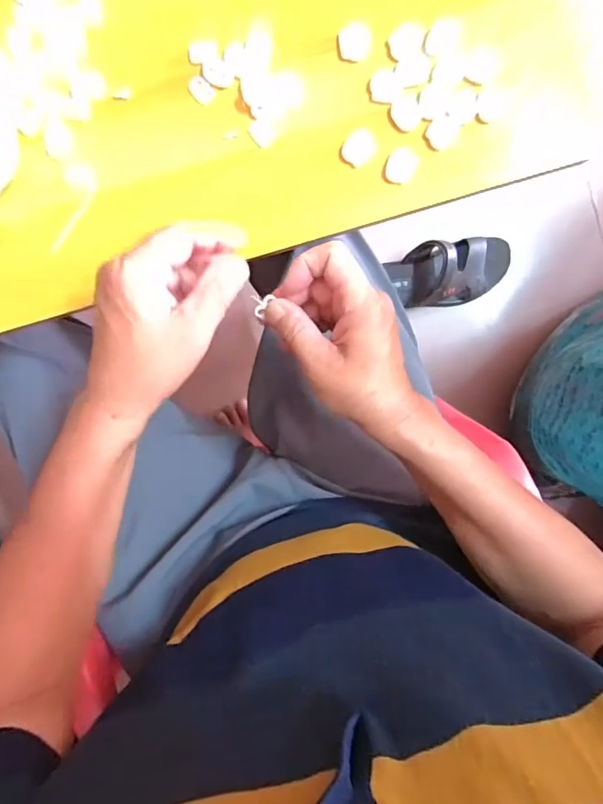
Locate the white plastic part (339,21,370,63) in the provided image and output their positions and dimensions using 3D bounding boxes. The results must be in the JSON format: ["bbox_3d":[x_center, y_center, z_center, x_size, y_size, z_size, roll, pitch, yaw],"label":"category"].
[{"bbox_3d":[0.038,-0.260,0.358,0.022,0.004,0.024,4,96,-1],"label":"white plastic part"}]

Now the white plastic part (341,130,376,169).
[{"bbox_3d":[0.043,-0.188,0.367,0.022,0.004,0.025,44,94,-5],"label":"white plastic part"}]

